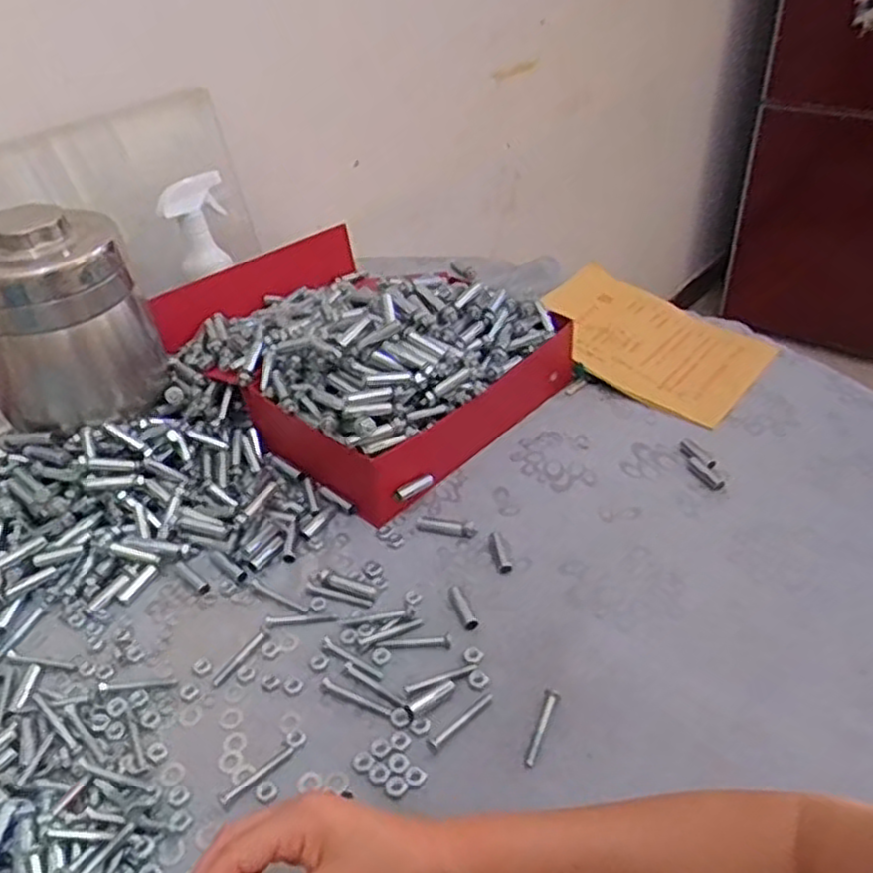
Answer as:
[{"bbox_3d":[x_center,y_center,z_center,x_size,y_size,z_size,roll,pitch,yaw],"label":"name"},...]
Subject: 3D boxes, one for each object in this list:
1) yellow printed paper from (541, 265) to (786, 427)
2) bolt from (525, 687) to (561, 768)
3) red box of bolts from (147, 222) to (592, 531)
[{"bbox_3d":[0.245,-0.123,0.882,0.257,0.048,0.182,28,48,32],"label":"yellow printed paper"},{"bbox_3d":[0.073,0.197,0.517,0.010,0.007,0.055,12,41,17],"label":"bolt"},{"bbox_3d":[-0.094,-0.122,0.820,0.401,0.132,0.298,29,48,32],"label":"red box of bolts"}]

